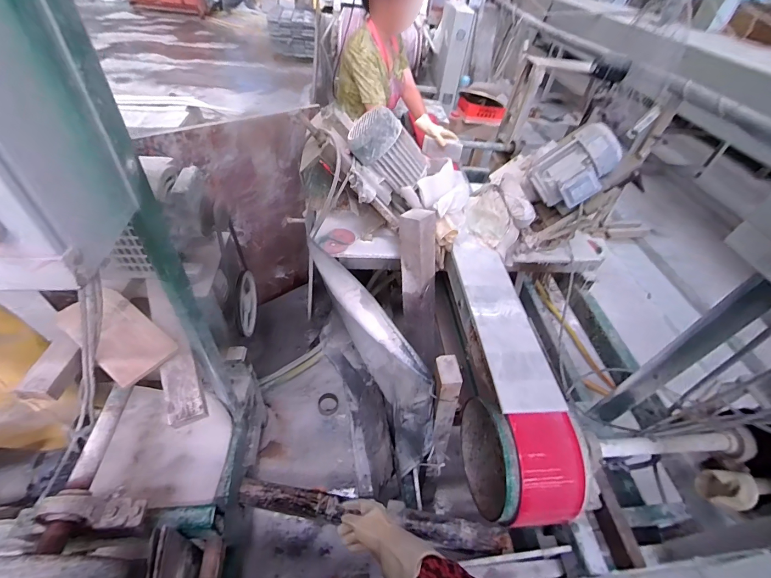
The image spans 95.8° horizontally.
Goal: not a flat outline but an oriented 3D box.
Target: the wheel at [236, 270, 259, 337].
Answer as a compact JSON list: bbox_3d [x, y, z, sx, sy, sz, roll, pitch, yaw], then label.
[{"bbox_3d":[-0.439,0.044,1.105,0.024,0.192,0.213,-2,47,-9],"label":"wheel"}]

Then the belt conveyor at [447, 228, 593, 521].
[{"bbox_3d":[0.299,0.184,0.953,0.174,0.275,0.733,0,60,-7],"label":"belt conveyor"}]

